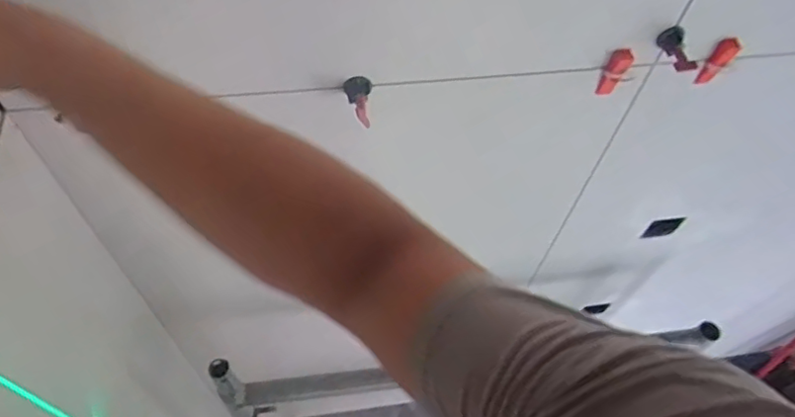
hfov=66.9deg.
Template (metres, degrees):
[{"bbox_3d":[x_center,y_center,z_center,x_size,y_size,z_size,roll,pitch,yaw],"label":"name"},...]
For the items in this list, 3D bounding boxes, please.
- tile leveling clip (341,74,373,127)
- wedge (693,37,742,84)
[{"bbox_3d":[-0.044,-0.122,0.673,0.030,0.024,0.060,-2,57,-6],"label":"tile leveling clip"},{"bbox_3d":[0.386,-0.174,0.729,0.025,0.074,0.023,37,62,18],"label":"wedge"}]

